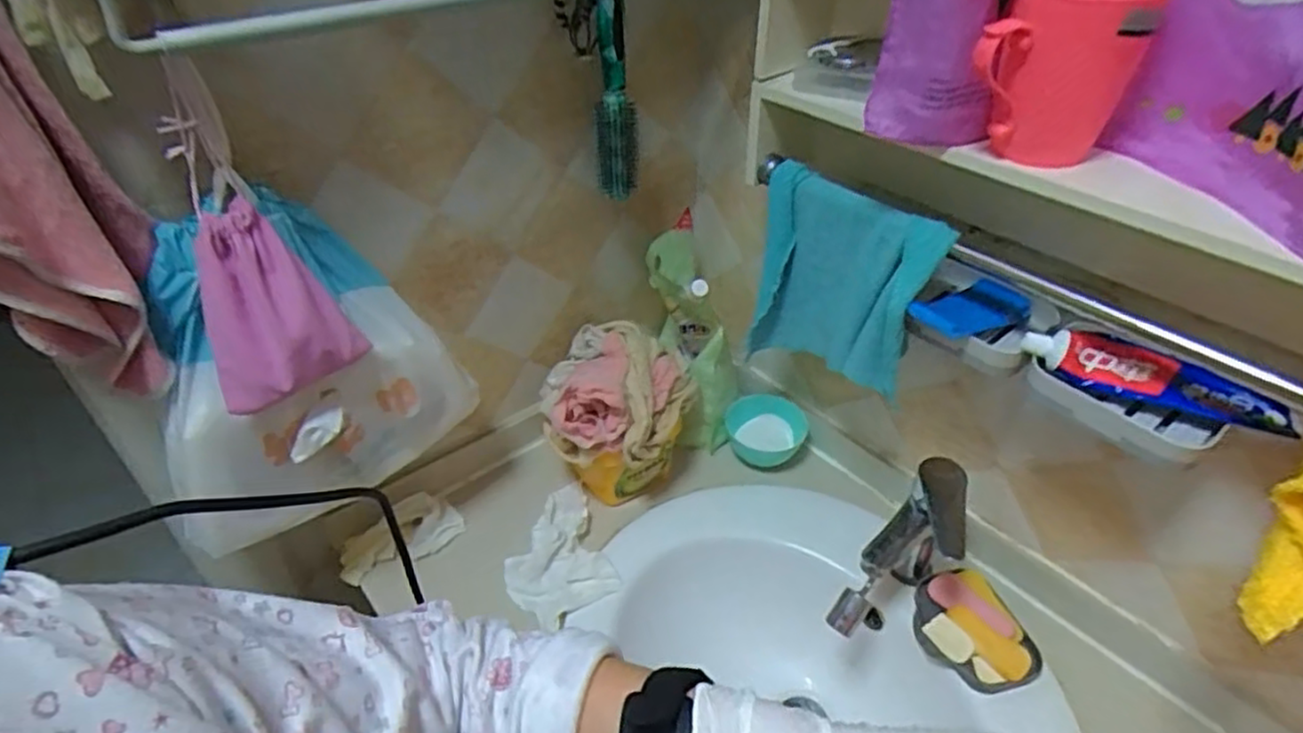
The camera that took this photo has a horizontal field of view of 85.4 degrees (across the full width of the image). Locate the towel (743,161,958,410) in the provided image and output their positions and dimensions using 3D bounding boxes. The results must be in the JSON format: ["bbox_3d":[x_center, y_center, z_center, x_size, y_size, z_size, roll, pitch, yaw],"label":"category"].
[{"bbox_3d":[0.173,-0.070,0.668,0.047,0.184,0.181,-25,46,-26],"label":"towel"}]

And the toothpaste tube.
[{"bbox_3d":[0.366,0.009,0.518,0.171,0.037,0.028,20,44,22],"label":"toothpaste tube"}]

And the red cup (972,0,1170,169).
[{"bbox_3d":[0.264,-0.190,0.462,0.084,0.111,0.088,27,47,29],"label":"red cup"}]

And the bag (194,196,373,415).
[{"bbox_3d":[-0.271,-0.045,0.508,0.095,0.122,0.064,-11,41,-13],"label":"bag"}]

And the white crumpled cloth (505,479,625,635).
[{"bbox_3d":[-0.110,0.199,0.780,0.110,0.029,0.166,-14,42,-16],"label":"white crumpled cloth"}]

